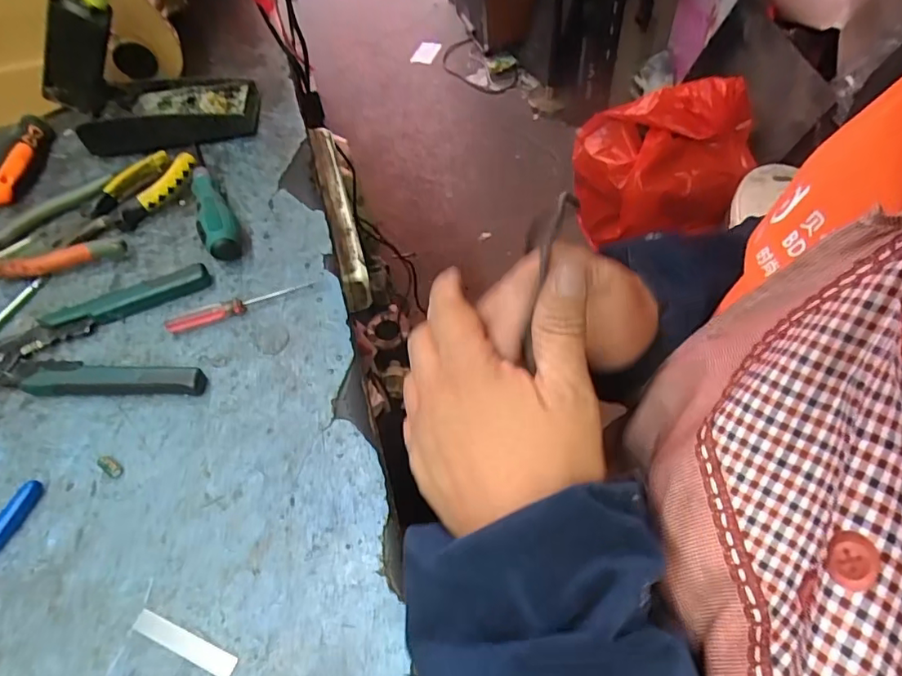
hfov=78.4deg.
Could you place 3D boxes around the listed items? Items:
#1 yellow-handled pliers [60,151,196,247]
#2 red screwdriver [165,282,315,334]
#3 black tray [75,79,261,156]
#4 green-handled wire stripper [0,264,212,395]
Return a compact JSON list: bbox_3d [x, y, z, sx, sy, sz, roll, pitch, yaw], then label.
[{"bbox_3d":[-0.285,-0.125,0.491,0.052,0.025,0.120,27,62,20],"label":"yellow-handled pliers"},{"bbox_3d":[-0.162,-0.026,0.424,0.110,0.012,0.011,-23,57,-9],"label":"red screwdriver"},{"bbox_3d":[-0.274,-0.228,0.552,0.161,0.033,0.079,-7,56,2],"label":"black tray"},{"bbox_3d":[-0.267,-0.006,0.418,0.181,0.018,0.106,-2,56,5],"label":"green-handled wire stripper"}]

